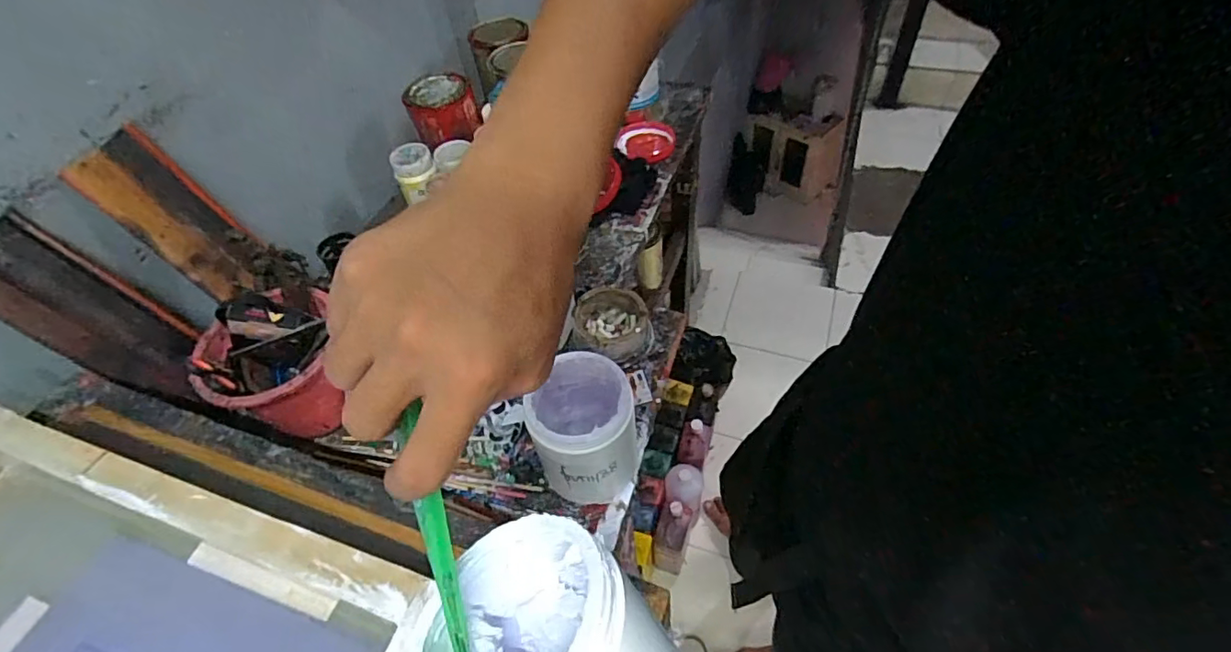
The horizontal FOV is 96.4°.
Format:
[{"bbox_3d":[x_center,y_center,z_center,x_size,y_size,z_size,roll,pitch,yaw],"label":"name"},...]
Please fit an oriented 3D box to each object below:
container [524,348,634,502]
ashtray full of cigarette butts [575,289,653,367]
[{"bbox_3d":[-0.026,0.106,0.550,0.090,0.140,0.096,-3,52,3],"label":"container"},{"bbox_3d":[-0.002,-0.001,0.688,0.090,0.044,0.097,-15,52,-7],"label":"ashtray full of cigarette butts"}]

